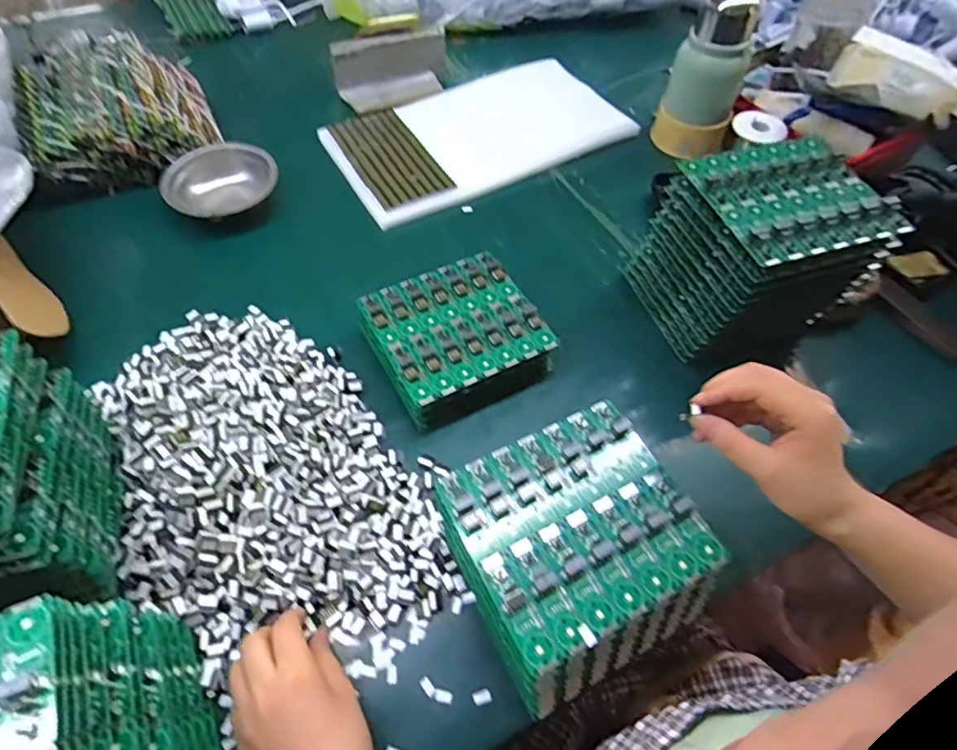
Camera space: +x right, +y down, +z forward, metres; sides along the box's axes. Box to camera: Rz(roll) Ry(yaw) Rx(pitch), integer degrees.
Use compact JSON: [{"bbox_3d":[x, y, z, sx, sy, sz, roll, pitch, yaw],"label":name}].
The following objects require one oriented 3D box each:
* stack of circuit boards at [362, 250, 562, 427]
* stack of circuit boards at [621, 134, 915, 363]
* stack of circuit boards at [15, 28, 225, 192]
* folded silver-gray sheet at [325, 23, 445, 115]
[{"bbox_3d":[-0.022,-0.039,0.544,0.152,0.040,0.148,-25,61,-18],"label":"stack of circuit boards"},{"bbox_3d":[0.271,-0.121,0.554,0.161,0.160,0.138,-15,58,-12],"label":"stack of circuit boards"},{"bbox_3d":[-0.449,-0.329,0.697,0.199,0.080,0.197,-22,60,-16],"label":"stack of circuit boards"},{"bbox_3d":[-0.118,-0.443,0.801,0.170,0.081,0.056,-24,61,-18],"label":"folded silver-gray sheet"}]

